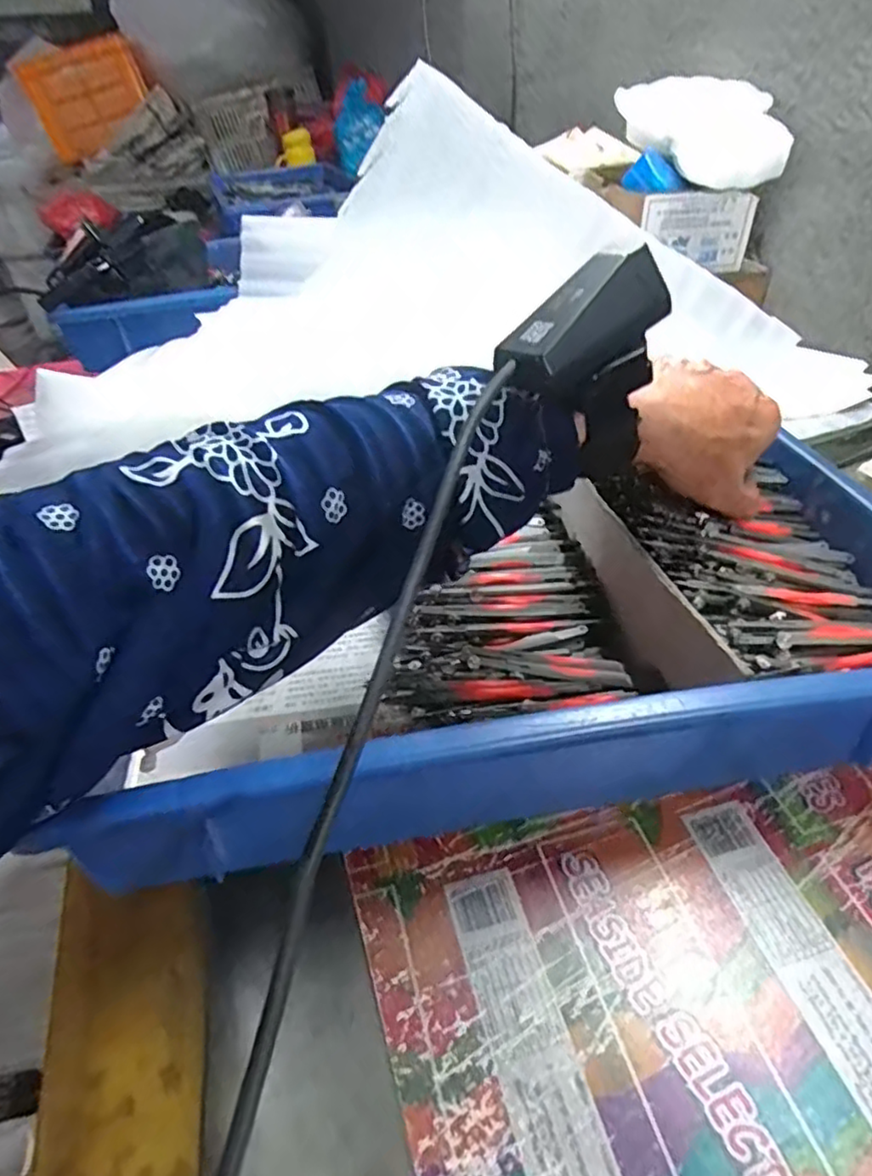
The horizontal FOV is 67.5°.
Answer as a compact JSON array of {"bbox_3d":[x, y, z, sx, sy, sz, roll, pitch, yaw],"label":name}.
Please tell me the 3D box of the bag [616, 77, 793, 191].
[{"bbox_3d":[0.229,-0.413,0.580,0.061,0.061,0.193,-22,56,-19],"label":"bag"}]

